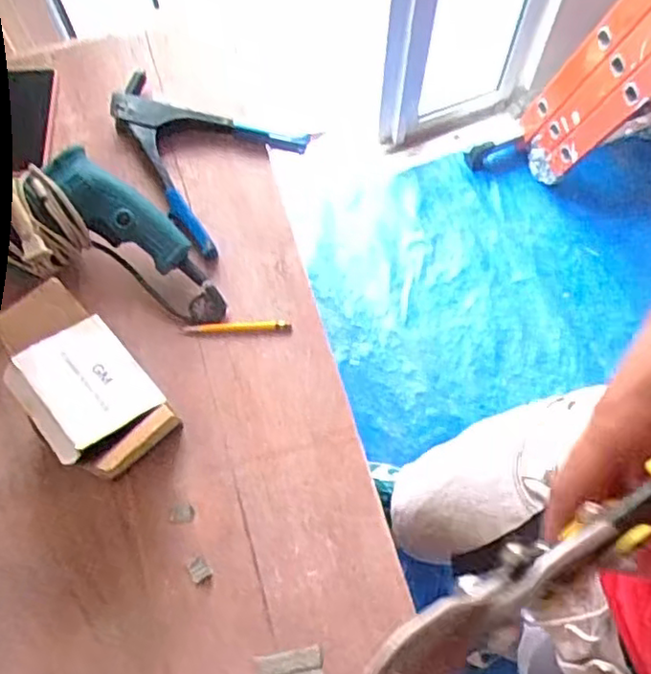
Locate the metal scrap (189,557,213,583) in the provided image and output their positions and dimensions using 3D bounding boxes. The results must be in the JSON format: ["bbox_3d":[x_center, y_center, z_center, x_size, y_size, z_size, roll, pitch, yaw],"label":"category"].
[{"bbox_3d":[-0.121,0.224,0.651,0.018,0.004,0.022,-32,74,-13],"label":"metal scrap"}]

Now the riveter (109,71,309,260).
[{"bbox_3d":[-0.174,-0.231,0.822,0.238,0.032,0.204,32,72,11],"label":"riveter"}]

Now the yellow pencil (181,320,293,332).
[{"bbox_3d":[-0.096,-0.012,0.744,0.113,0.004,0.011,-2,70,-3],"label":"yellow pencil"}]

